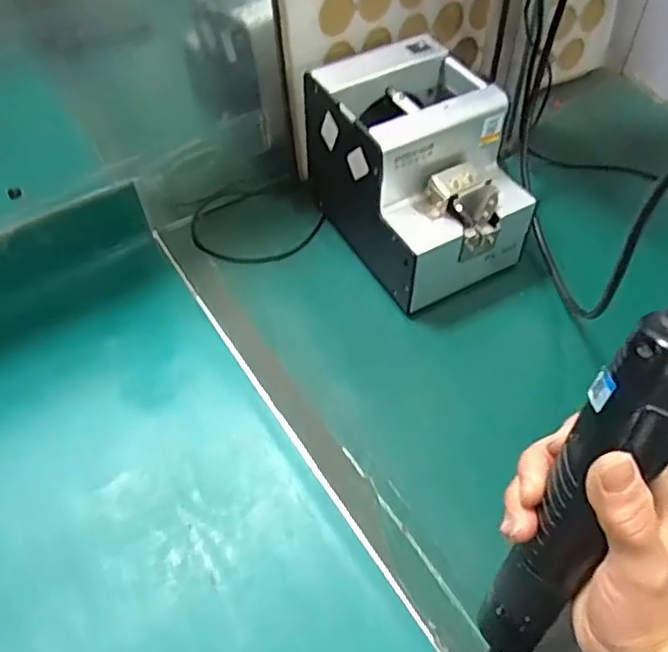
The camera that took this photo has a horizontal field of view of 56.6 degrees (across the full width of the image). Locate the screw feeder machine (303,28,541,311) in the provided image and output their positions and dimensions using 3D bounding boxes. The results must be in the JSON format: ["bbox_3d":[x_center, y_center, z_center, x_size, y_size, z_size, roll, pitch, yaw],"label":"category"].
[{"bbox_3d":[0.072,-0.134,0.553,0.127,0.148,0.193,-26,56,-17],"label":"screw feeder machine"}]

